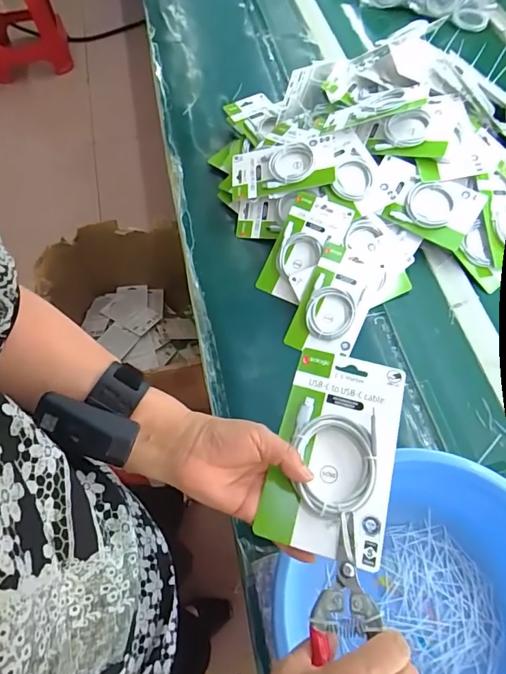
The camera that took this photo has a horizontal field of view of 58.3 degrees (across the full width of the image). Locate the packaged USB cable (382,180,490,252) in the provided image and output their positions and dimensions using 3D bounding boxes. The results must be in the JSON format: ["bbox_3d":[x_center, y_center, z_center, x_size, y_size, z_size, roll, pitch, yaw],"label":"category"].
[{"bbox_3d":[0.303,-0.215,0.759,0.138,0.018,0.099,24,94,10],"label":"packaged USB cable"}]

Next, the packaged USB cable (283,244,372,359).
[{"bbox_3d":[0.130,-0.057,0.713,0.101,0.023,0.183,23,80,11],"label":"packaged USB cable"}]

